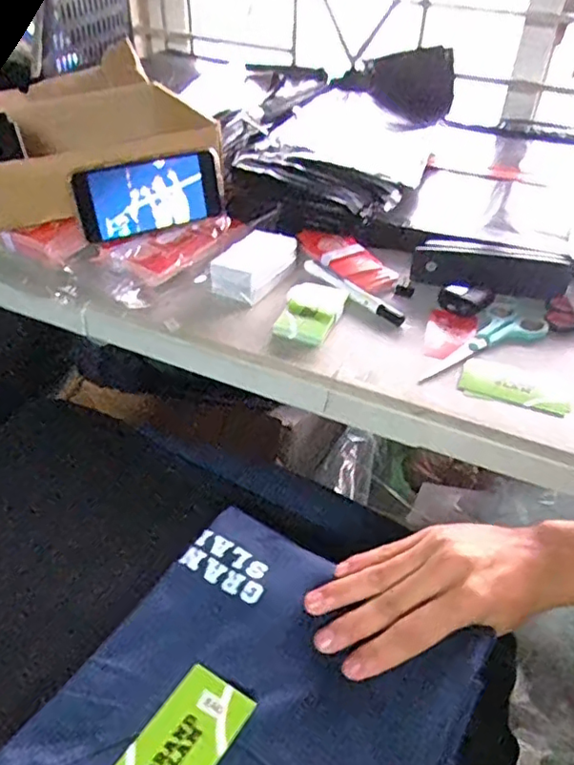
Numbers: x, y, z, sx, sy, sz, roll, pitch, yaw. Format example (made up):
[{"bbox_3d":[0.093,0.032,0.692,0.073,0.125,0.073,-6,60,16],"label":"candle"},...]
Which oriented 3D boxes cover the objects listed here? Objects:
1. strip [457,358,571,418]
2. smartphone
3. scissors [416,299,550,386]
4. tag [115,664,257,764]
[{"bbox_3d":[0.201,0.005,0.524,0.092,0.010,0.048,18,44,17],"label":"strip"},{"bbox_3d":[-0.151,-0.208,0.657,0.162,0.074,0.007,-21,32,-26],"label":"smartphone"},{"bbox_3d":[0.188,-0.035,0.570,0.164,0.012,0.061,-32,52,-33],"label":"scissors"},{"bbox_3d":[-0.065,0.213,0.344,0.049,0.005,0.089,19,45,30],"label":"tag"}]

